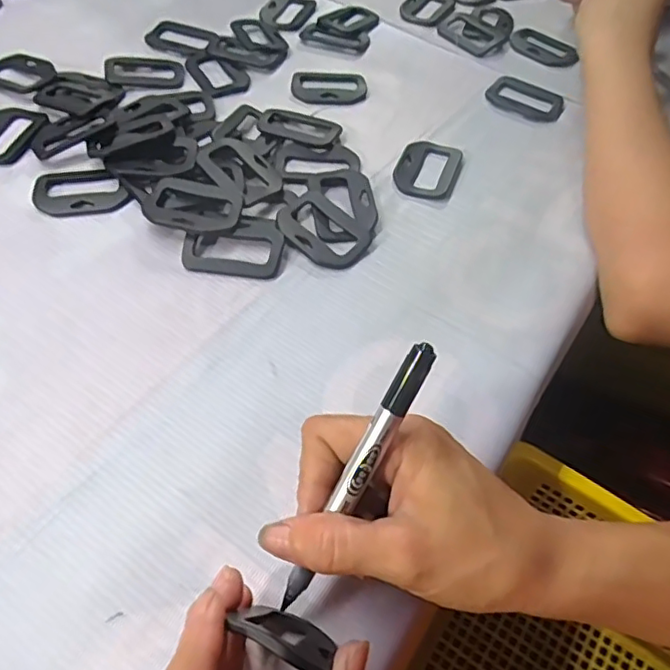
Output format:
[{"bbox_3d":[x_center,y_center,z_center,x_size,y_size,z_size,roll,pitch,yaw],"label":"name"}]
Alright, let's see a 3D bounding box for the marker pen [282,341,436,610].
[{"bbox_3d":[0.006,0.058,0.228,0.010,0.123,0.010,31,18,17],"label":"marker pen"}]

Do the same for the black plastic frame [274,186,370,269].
[{"bbox_3d":[-0.009,-0.070,0.383,0.061,0.011,0.044,39,60,21],"label":"black plastic frame"}]

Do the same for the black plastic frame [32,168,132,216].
[{"bbox_3d":[-0.168,-0.095,0.394,0.061,0.007,0.037,-3,55,-7],"label":"black plastic frame"}]

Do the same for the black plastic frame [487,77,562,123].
[{"bbox_3d":[0.159,-0.197,0.492,0.060,0.009,0.040,23,56,12],"label":"black plastic frame"}]

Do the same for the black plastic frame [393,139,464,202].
[{"bbox_3d":[0.068,-0.121,0.432,0.044,0.005,0.064,17,55,8],"label":"black plastic frame"}]

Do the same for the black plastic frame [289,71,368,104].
[{"bbox_3d":[-0.005,-0.203,0.484,0.062,0.004,0.043,1,54,-4],"label":"black plastic frame"}]

